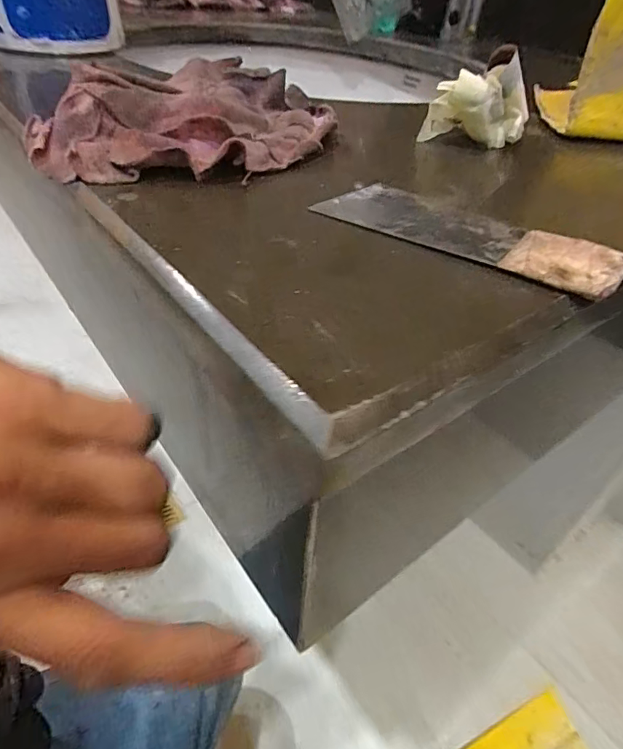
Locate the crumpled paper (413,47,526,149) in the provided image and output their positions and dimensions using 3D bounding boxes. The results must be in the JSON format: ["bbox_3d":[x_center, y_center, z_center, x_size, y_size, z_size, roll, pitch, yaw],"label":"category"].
[{"bbox_3d":[0.082,-0.134,0.229,0.046,0.039,0.023,17,44,14],"label":"crumpled paper"}]

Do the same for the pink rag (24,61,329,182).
[{"bbox_3d":[-0.050,-0.107,0.195,0.122,0.031,0.061,-15,46,-21],"label":"pink rag"}]

